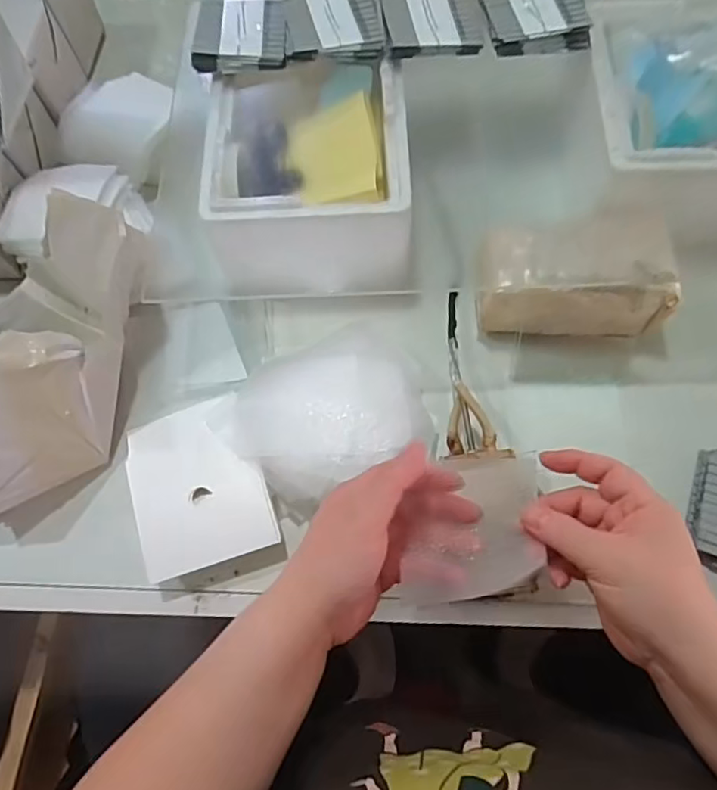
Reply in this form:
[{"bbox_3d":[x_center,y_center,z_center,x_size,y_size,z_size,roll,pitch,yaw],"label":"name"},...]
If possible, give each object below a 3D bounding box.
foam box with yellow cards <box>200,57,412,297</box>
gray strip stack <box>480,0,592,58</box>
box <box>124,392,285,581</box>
[{"bbox_3d":[-0.043,-0.182,0.519,0.173,0.097,0.188,-5,67,1],"label":"foam box with yellow cards"},{"bbox_3d":[0.154,-0.333,0.511,0.088,0.018,0.083,-4,67,1],"label":"gray strip stack"},{"bbox_3d":[-0.121,0.071,0.449,0.095,0.035,0.116,-18,67,-5],"label":"box"}]

